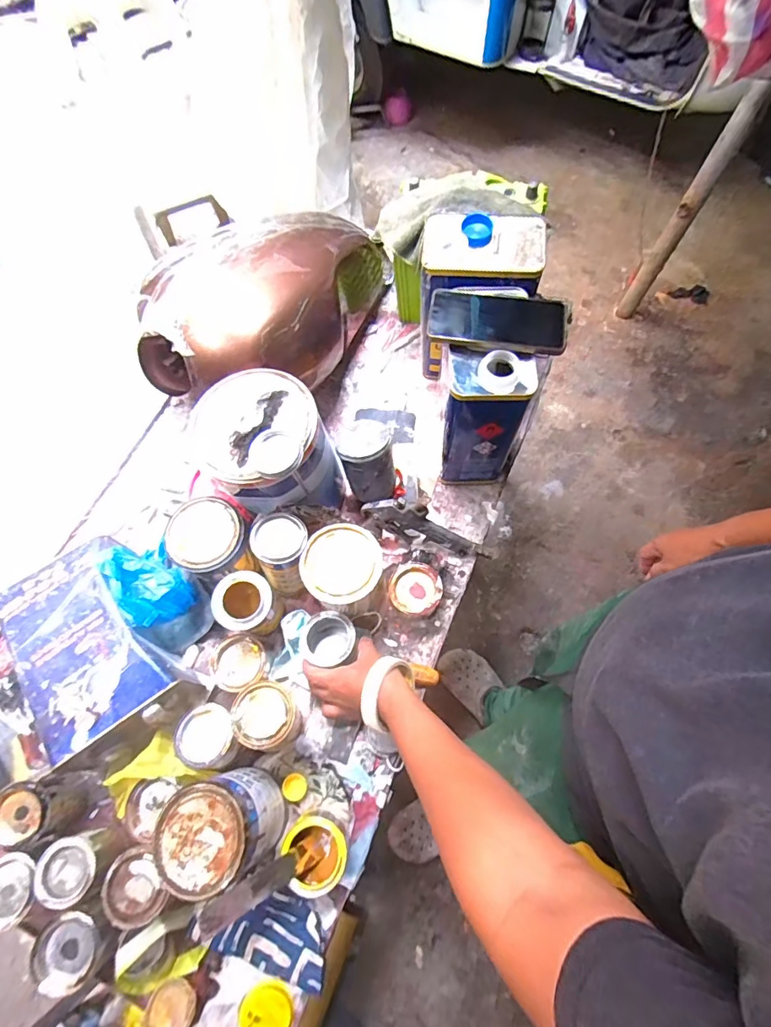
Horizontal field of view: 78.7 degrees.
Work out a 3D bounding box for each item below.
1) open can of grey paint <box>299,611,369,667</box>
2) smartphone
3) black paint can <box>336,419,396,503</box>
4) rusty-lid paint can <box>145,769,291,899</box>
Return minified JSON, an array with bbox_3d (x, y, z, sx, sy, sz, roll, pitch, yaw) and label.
[{"bbox_3d":[-0.075,0.176,0.653,0.072,0.079,0.068,0,67,0],"label":"open can of grey paint"},{"bbox_3d":[0.139,-0.244,0.582,0.165,0.013,0.086,12,70,3],"label":"smartphone"},{"bbox_3d":[-0.027,-0.078,0.707,0.085,0.119,0.086,4,52,11],"label":"black paint can"},{"bbox_3d":[-0.182,0.351,0.532,0.114,0.124,0.107,-13,71,-6],"label":"rusty-lid paint can"}]

